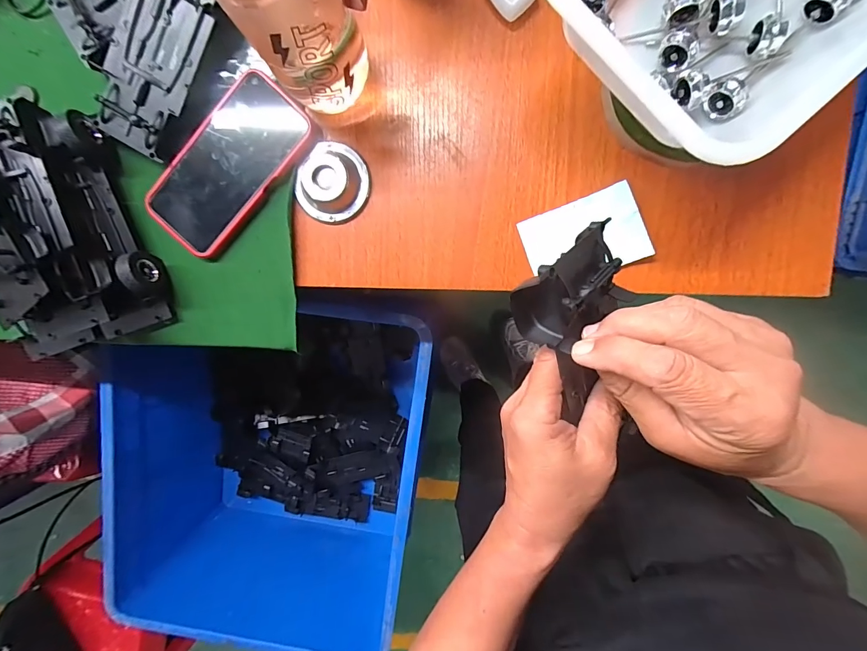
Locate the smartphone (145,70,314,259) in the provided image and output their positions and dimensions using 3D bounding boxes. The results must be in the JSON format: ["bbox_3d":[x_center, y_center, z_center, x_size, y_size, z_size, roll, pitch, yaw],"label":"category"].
[{"bbox_3d":[-0.186,-0.144,0.347,0.083,0.016,0.163,41,98,-3],"label":"smartphone"}]

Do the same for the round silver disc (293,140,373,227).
[{"bbox_3d":[-0.093,-0.131,0.351,0.065,0.020,0.068,0,97,3],"label":"round silver disc"}]

